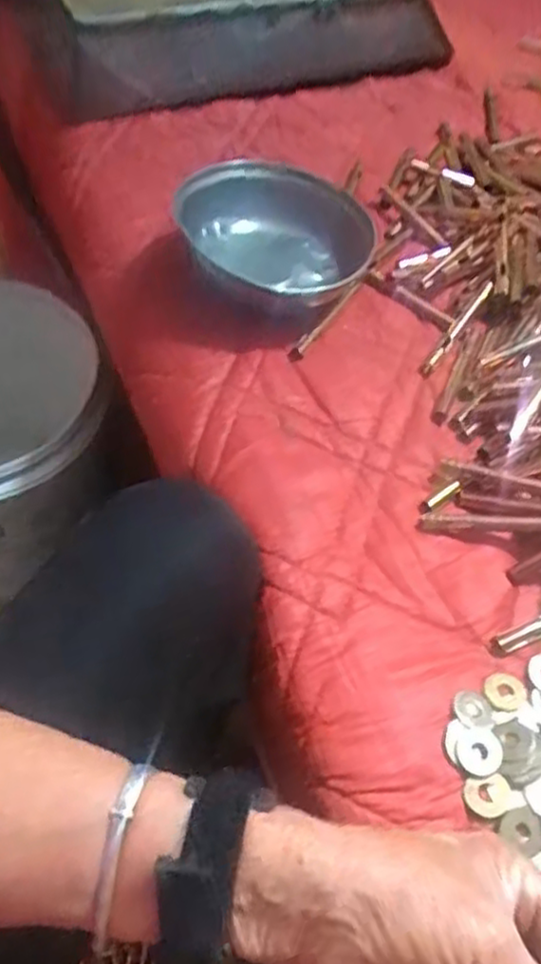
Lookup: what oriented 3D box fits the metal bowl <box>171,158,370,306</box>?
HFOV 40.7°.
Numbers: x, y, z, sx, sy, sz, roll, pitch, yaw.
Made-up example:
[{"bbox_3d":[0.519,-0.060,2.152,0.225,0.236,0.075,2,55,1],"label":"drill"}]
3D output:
[{"bbox_3d":[0.005,-0.181,0.523,0.127,0.061,0.121,-1,58,2],"label":"metal bowl"}]

